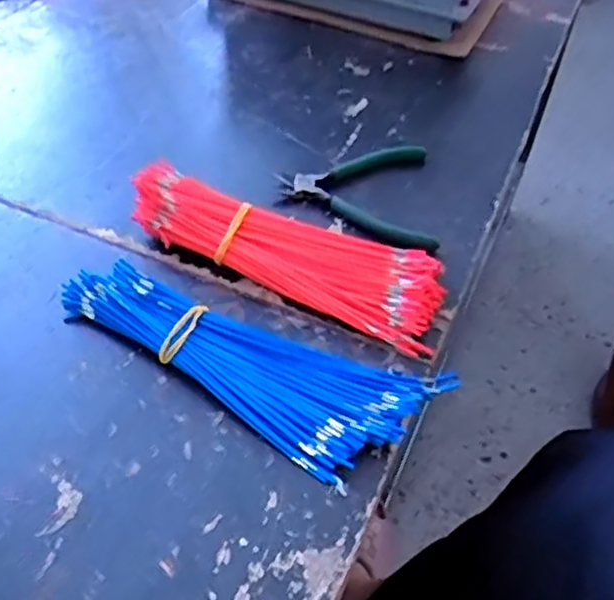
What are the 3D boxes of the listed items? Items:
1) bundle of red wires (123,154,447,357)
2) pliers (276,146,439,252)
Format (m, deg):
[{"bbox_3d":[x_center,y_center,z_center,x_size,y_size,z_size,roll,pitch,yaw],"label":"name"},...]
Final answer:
[{"bbox_3d":[-0.017,-0.040,0.541,0.250,0.041,0.082,19,48,13],"label":"bundle of red wires"},{"bbox_3d":[0.073,-0.105,0.634,0.150,0.011,0.130,31,51,22],"label":"pliers"}]

